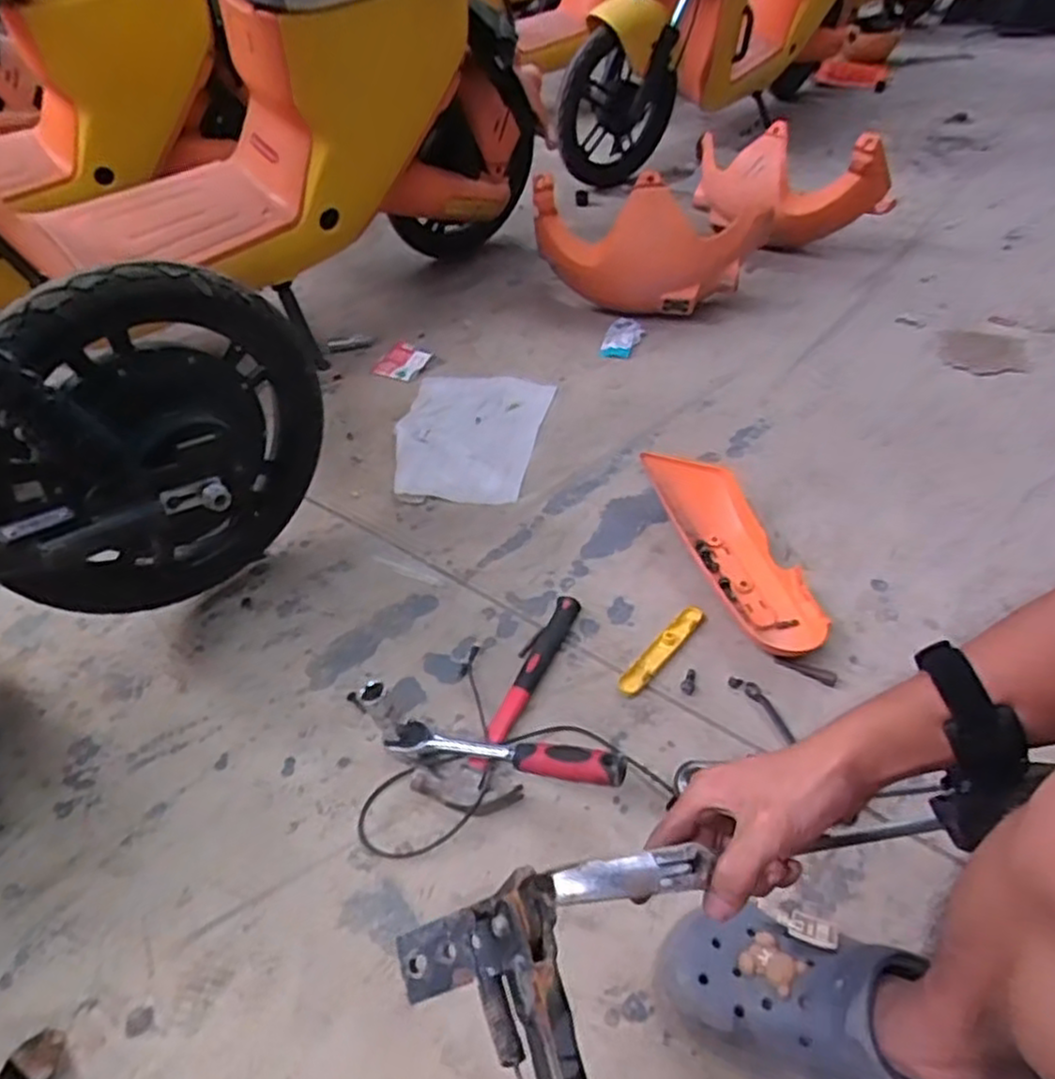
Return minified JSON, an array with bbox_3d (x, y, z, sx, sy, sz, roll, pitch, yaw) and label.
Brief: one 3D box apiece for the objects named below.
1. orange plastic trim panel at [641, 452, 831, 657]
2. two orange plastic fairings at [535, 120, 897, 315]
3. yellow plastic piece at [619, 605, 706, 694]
[{"bbox_3d":[0.257,0.006,0.897,0.113,0.062,0.325,-13,43,-11],"label":"orange plastic trim panel"},{"bbox_3d":[0.371,-0.690,1.541,0.762,0.217,0.427,-30,49,-27],"label":"two orange plastic fairings"},{"bbox_3d":[0.150,0.119,0.811,0.028,0.006,0.146,28,51,30],"label":"yellow plastic piece"}]

